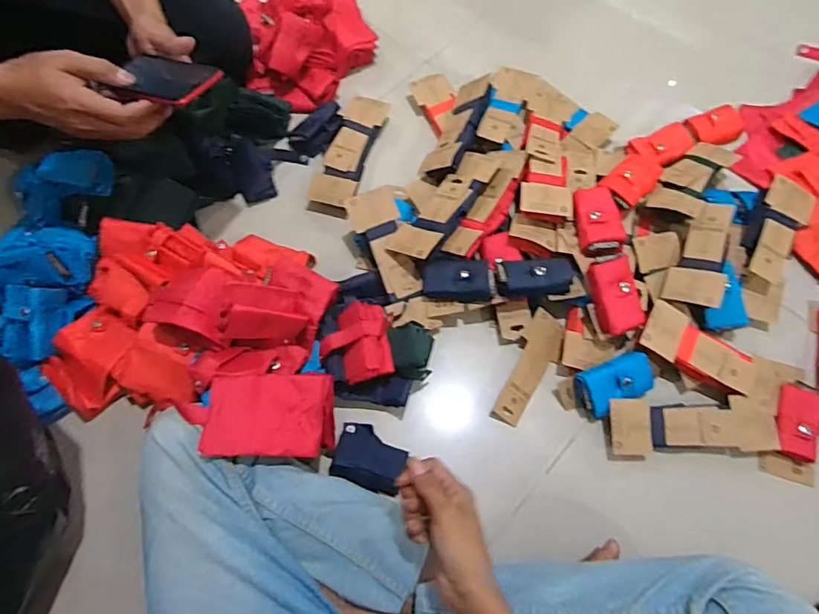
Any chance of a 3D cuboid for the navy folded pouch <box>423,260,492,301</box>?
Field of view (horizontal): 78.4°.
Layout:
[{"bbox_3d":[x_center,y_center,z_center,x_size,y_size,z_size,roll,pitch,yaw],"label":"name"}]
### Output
[{"bbox_3d":[0.064,-0.035,0.677,0.087,0.026,0.050,1,68,0],"label":"navy folded pouch"}]

